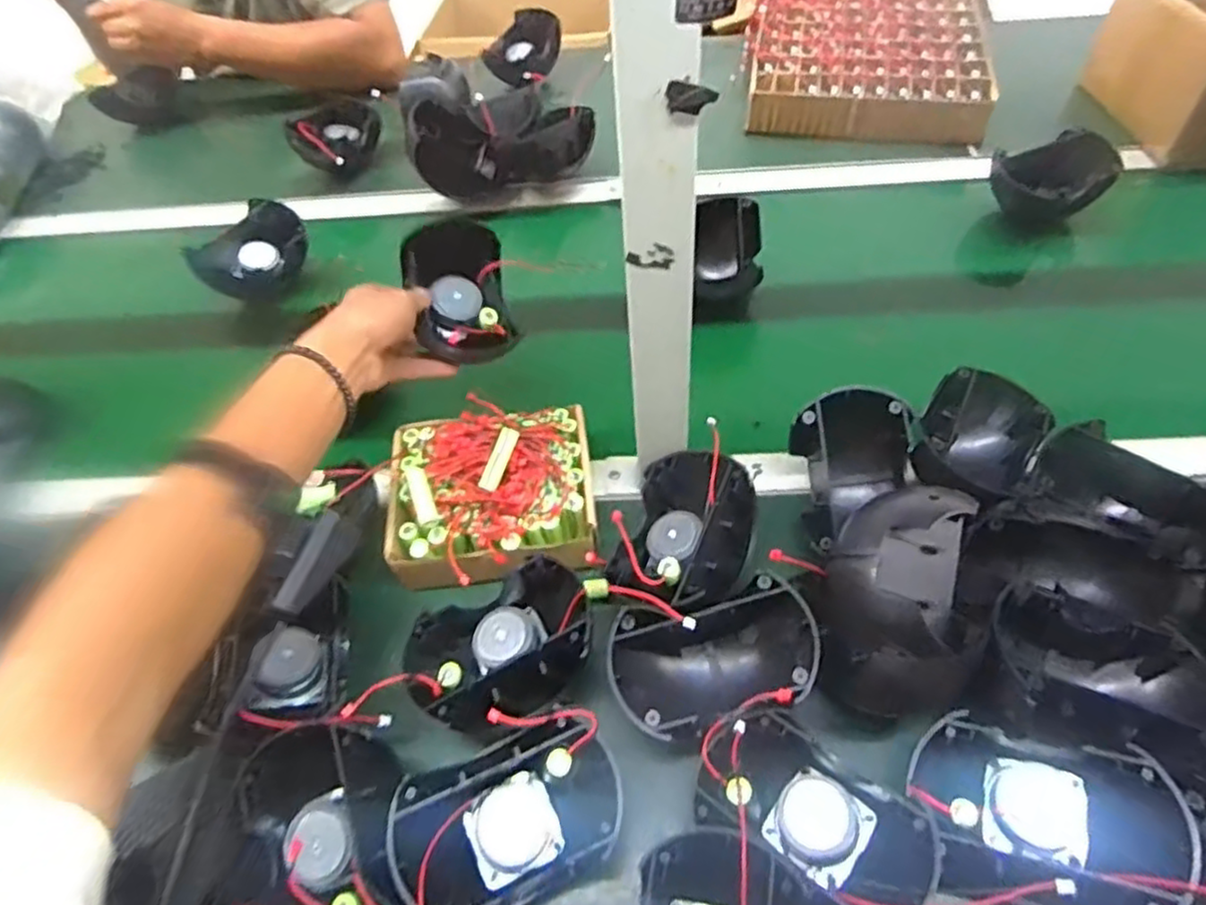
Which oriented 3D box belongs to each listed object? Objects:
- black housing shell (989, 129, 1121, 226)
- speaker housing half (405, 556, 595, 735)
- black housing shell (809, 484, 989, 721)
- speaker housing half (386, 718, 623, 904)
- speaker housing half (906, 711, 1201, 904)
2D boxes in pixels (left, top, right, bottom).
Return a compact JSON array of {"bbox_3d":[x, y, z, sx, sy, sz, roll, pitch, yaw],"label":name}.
[{"bbox_3d":[0.501,-0.296,0.786,0.107,0.098,0.123,35,63,27],"label":"black housing shell"},{"bbox_3d":[-0.069,0.133,0.486,0.132,0.048,0.097,-28,55,-15],"label":"speaker housing half"},{"bbox_3d":[0.195,0.100,0.461,0.070,0.082,0.145,16,65,-12],"label":"black housing shell"},{"bbox_3d":[-0.055,0.222,0.425,0.134,0.062,0.087,-24,54,-12],"label":"speaker housing half"},{"bbox_3d":[0.246,0.206,0.400,0.132,0.055,0.092,13,55,15],"label":"speaker housing half"}]

